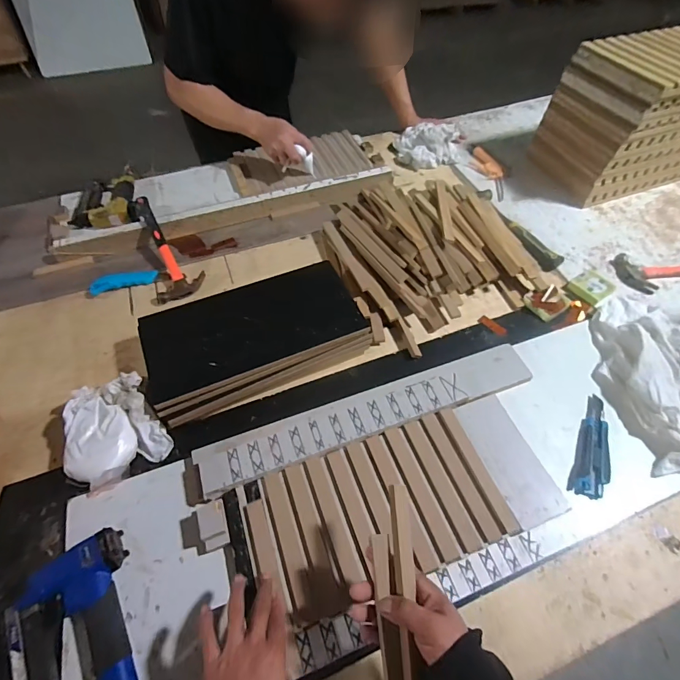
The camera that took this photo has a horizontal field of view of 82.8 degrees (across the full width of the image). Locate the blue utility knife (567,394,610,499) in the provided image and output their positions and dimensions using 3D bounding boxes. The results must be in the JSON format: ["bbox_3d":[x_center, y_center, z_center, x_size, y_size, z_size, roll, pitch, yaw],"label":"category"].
[{"bbox_3d":[0.389,0.156,0.589,0.044,0.013,0.172,23,58,16],"label":"blue utility knife"}]

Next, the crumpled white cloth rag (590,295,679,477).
[{"bbox_3d":[0.534,0.048,0.647,0.195,0.074,0.310,-9,55,-6],"label":"crumpled white cloth rag"}]

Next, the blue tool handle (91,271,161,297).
[{"bbox_3d":[-0.447,-0.122,0.802,0.128,0.027,0.031,-17,56,-12],"label":"blue tool handle"}]

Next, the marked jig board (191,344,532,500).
[{"bbox_3d":[0.056,0.109,0.593,0.534,0.022,0.072,-17,56,-12],"label":"marked jig board"}]

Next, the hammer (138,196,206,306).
[{"bbox_3d":[-0.379,-0.200,0.822,0.112,0.032,0.254,-22,76,-14],"label":"hammer"}]

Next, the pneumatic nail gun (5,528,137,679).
[{"bbox_3d":[-0.295,0.352,0.433,0.114,0.040,0.220,-20,57,-13],"label":"pneumatic nail gun"}]

